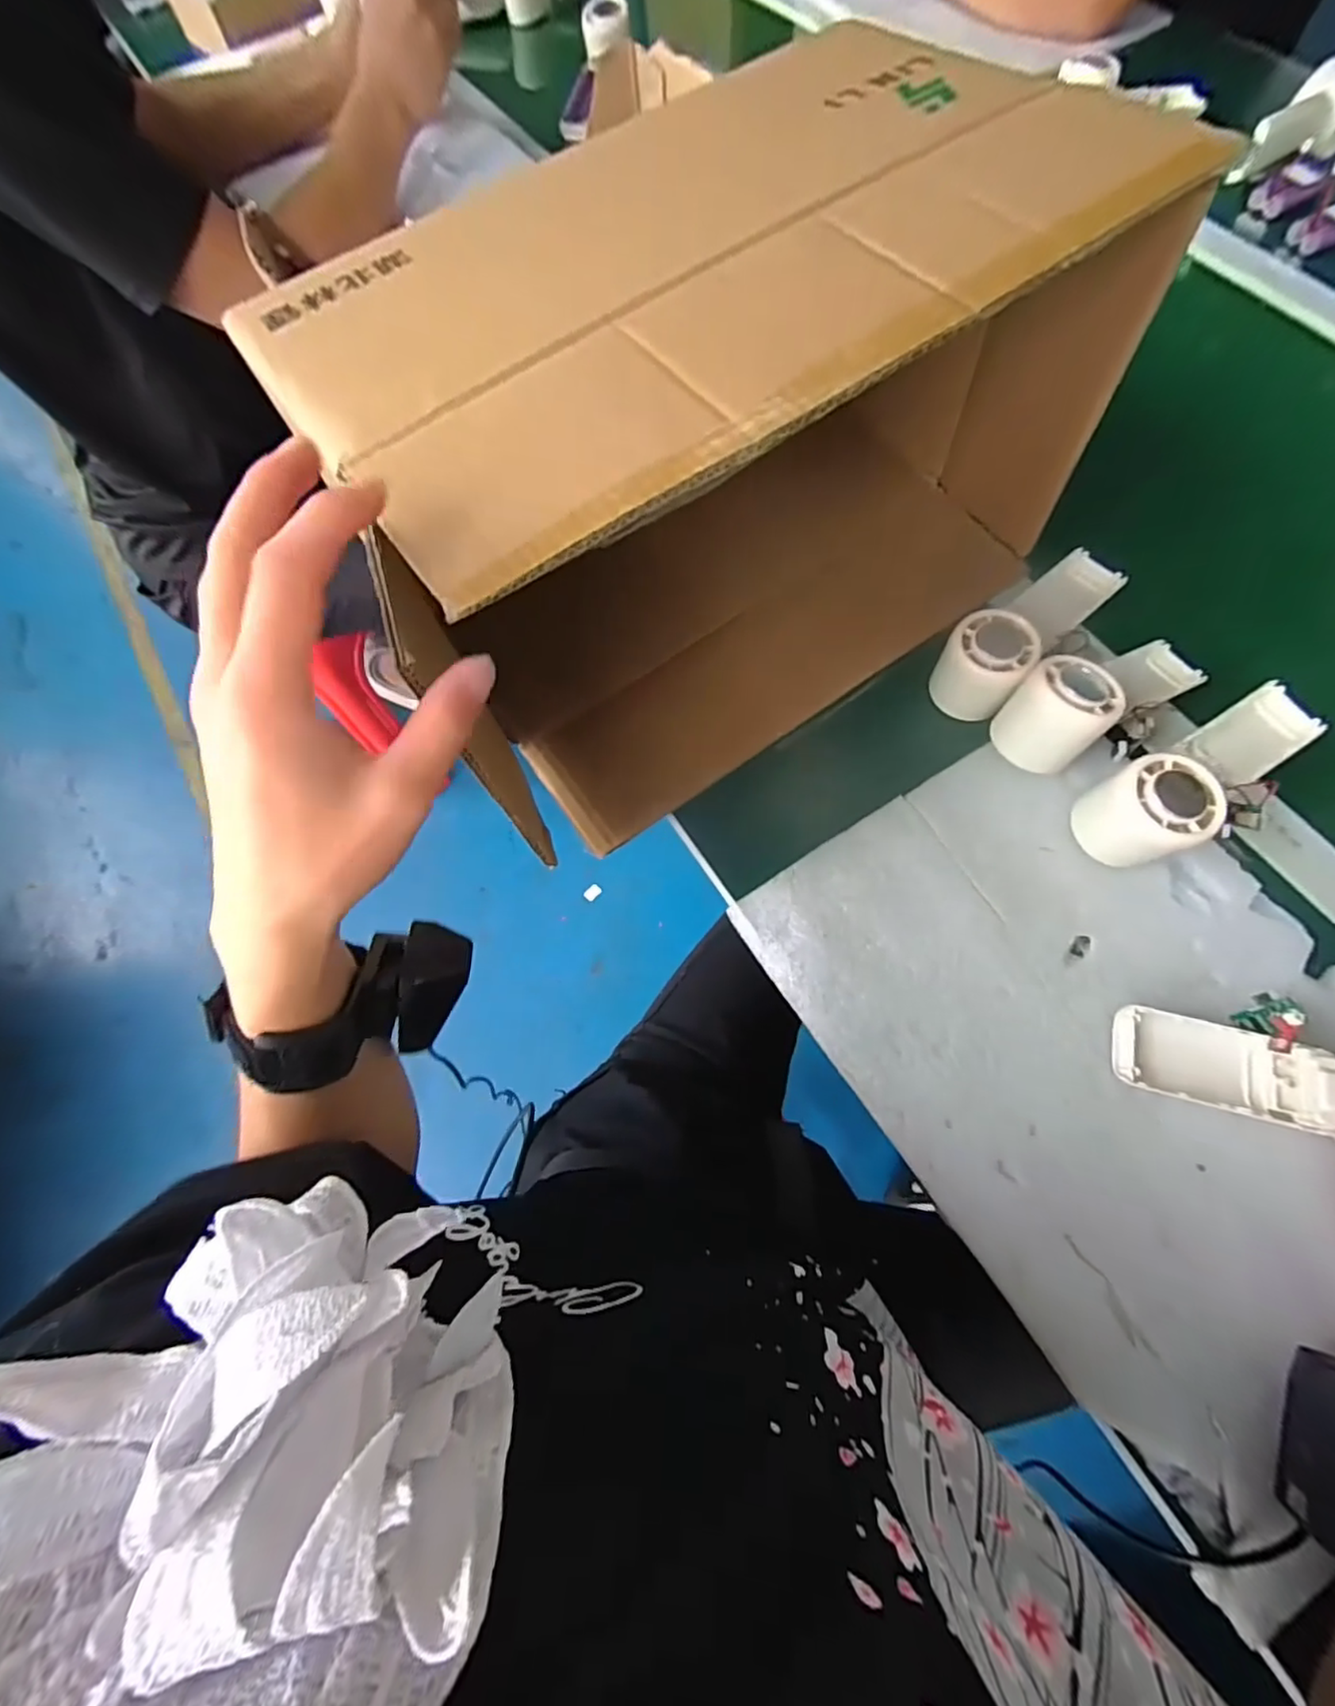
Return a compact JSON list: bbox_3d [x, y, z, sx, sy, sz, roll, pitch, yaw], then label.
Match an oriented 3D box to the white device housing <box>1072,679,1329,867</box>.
[{"bbox_3d":[0.335,-0.045,0.377,0.170,0.056,0.064,-29,71,-6],"label":"white device housing"}]

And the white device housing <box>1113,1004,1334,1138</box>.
[{"bbox_3d":[0.312,0.117,0.322,0.135,0.038,0.046,11,73,18],"label":"white device housing"}]

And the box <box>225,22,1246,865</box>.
[{"bbox_3d":[0.024,-0.234,0.374,0.399,0.235,0.259,-34,74,-8],"label":"box"}]

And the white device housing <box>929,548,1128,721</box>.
[{"bbox_3d":[0.255,-0.165,0.430,0.167,0.043,0.058,-43,73,-11],"label":"white device housing"}]

